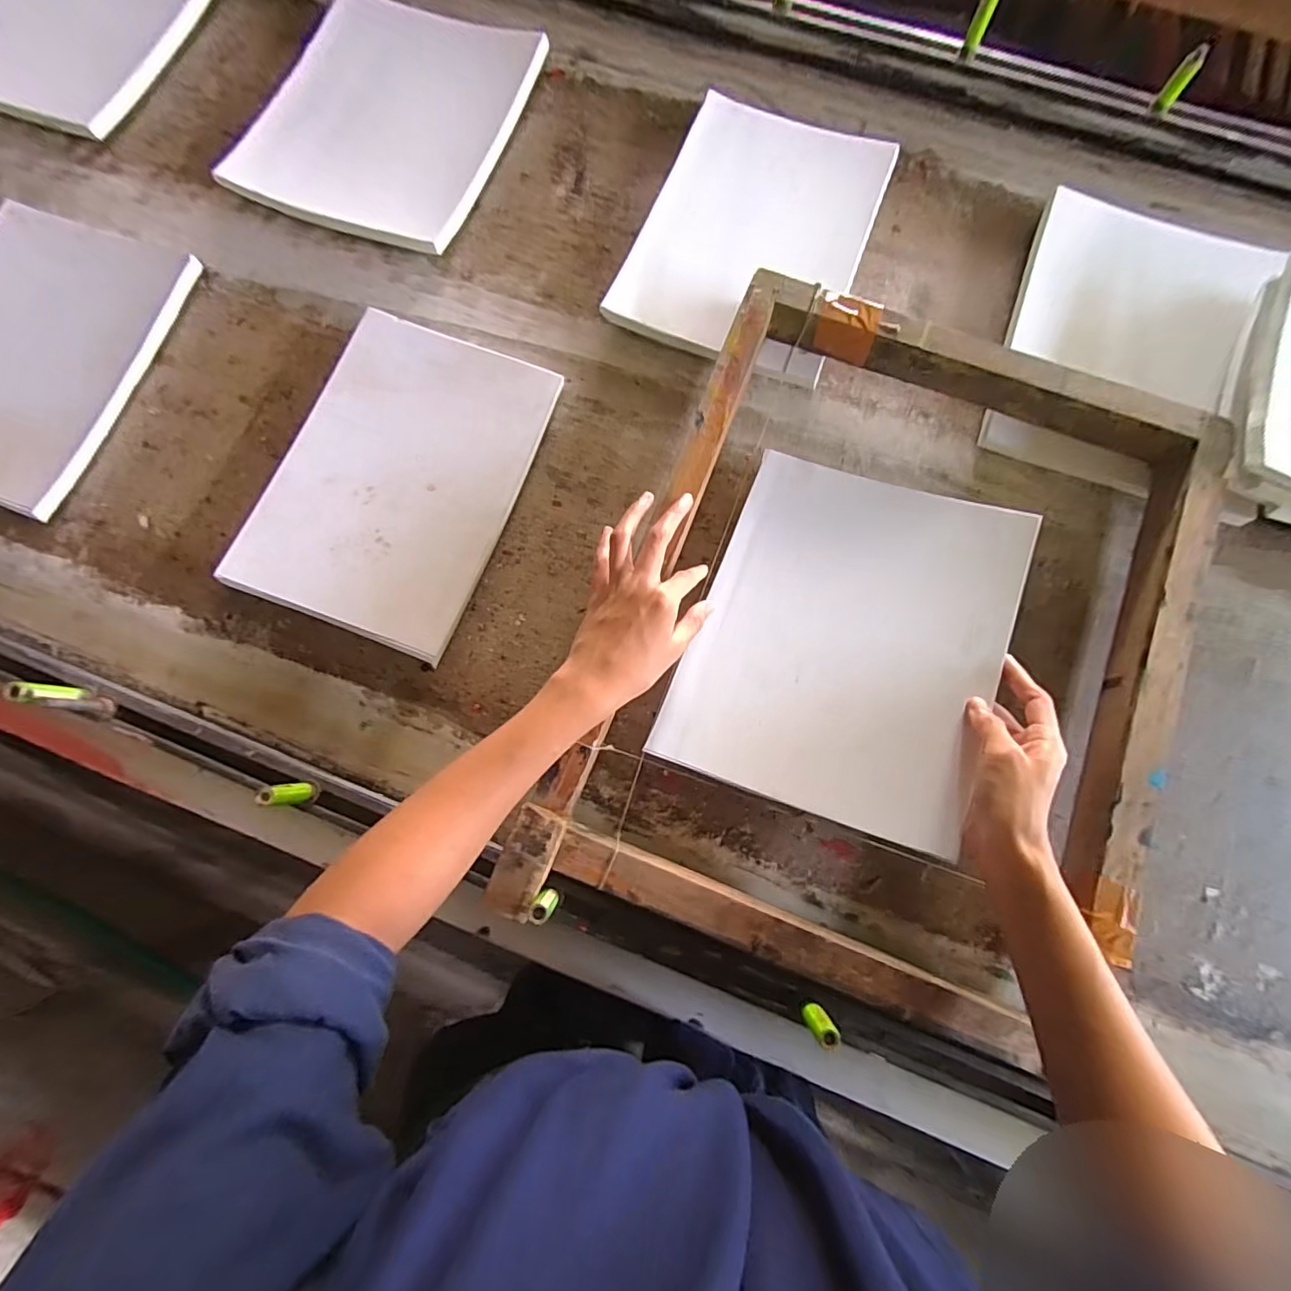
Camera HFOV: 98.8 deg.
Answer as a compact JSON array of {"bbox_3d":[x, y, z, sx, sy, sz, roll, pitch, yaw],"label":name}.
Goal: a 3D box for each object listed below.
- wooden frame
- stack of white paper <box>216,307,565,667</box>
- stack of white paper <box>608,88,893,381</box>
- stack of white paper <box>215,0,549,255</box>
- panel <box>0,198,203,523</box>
[{"bbox_3d":[0.181,-0.002,0.420,0.393,0.056,0.520,21,78,5],"label":"wooden frame"},{"bbox_3d":[-0.207,-0.141,0.471,0.192,0.024,0.267,20,78,4],"label":"stack of white paper"},{"bbox_3d":[0.104,-0.387,0.520,0.197,0.013,0.262,21,82,1],"label":"stack of white paper"},{"bbox_3d":[-0.259,-0.528,0.556,0.234,0.031,0.279,20,78,4],"label":"stack of white paper"},{"bbox_3d":[-0.555,-0.267,0.495,0.221,0.022,0.272,20,78,4],"label":"panel"}]

